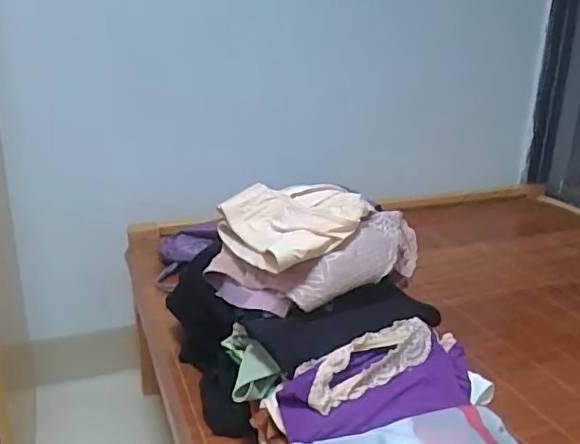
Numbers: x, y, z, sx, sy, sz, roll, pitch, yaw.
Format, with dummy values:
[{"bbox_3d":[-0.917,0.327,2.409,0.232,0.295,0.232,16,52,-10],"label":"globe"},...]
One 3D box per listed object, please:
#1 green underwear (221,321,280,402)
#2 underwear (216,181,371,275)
[{"bbox_3d":[-0.050,0.168,0.686,0.054,0.039,0.113,-1,18,-12],"label":"green underwear"},{"bbox_3d":[0.002,0.005,0.742,0.175,0.078,0.204,-1,18,-11],"label":"underwear"}]

